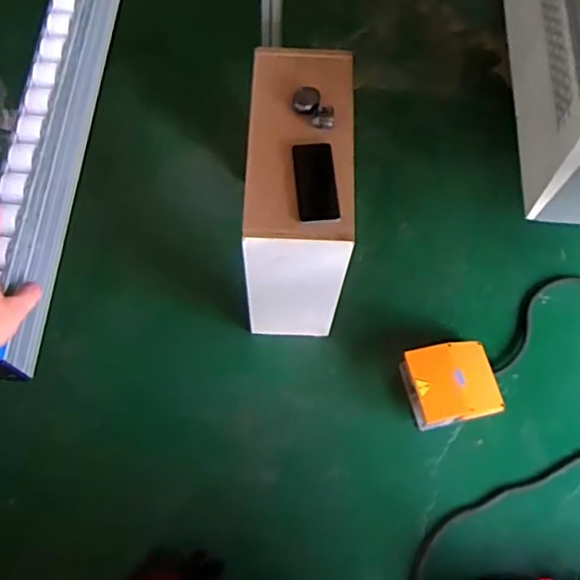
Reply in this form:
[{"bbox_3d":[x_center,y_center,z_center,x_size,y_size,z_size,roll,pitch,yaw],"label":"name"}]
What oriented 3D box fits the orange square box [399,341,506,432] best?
[{"bbox_3d":[0.390,0.230,1.447,0.211,0.106,0.183,-11,69,-7],"label":"orange square box"}]

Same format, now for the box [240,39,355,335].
[{"bbox_3d":[0.019,-0.181,1.324,0.212,0.530,0.414,3,68,-1],"label":"box"}]

